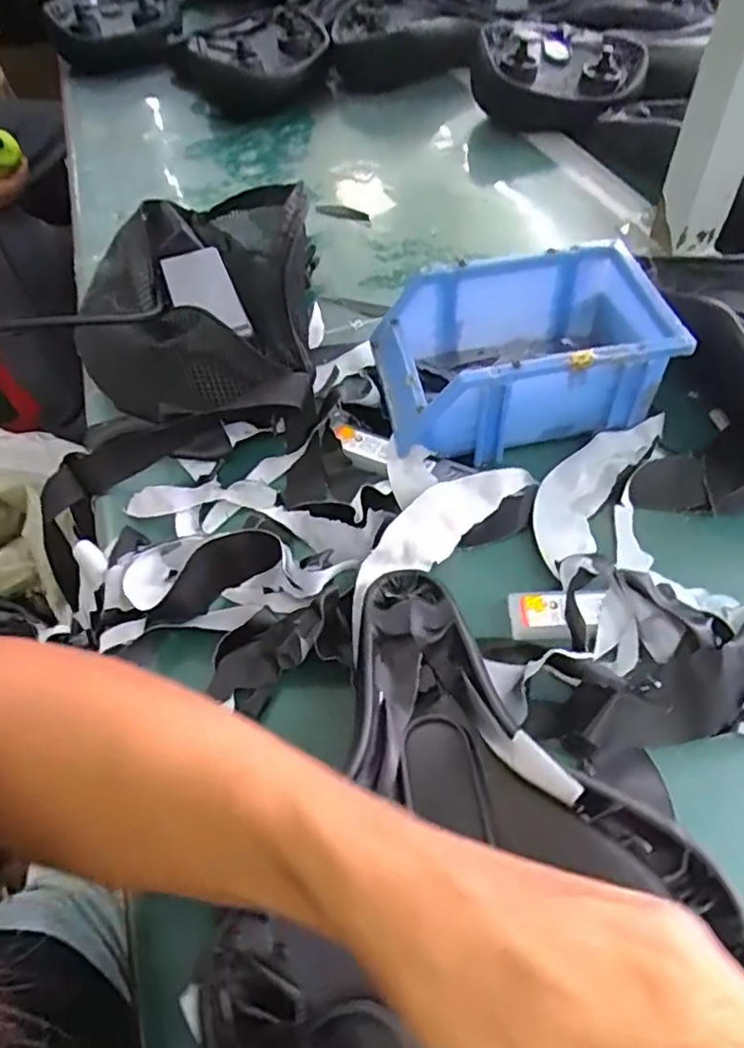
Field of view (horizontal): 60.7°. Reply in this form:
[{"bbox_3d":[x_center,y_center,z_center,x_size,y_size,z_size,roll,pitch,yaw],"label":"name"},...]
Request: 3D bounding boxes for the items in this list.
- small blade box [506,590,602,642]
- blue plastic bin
[{"bbox_3d":[0.100,0.049,0.344,0.048,0.006,0.029,2,54,4],"label":"small blade box"},{"bbox_3d":[0.096,-0.116,0.426,0.175,0.073,0.116,-9,54,-4],"label":"blue plastic bin"}]

